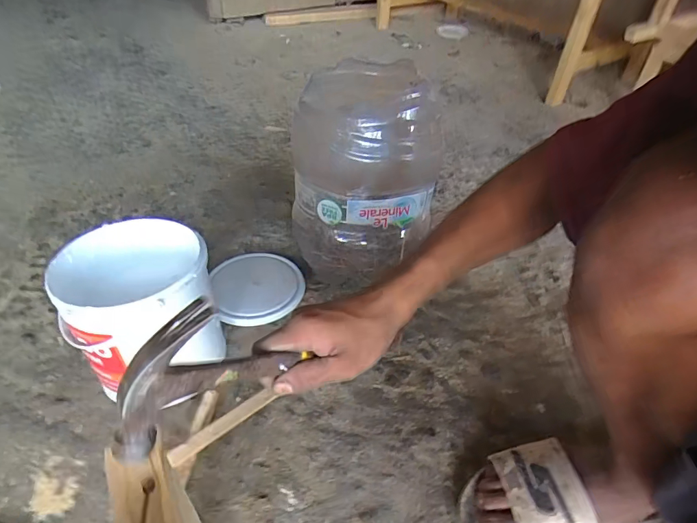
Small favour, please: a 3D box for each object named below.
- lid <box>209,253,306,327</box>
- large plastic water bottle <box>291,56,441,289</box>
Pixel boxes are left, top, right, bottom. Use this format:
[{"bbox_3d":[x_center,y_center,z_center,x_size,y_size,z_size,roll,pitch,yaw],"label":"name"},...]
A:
[{"bbox_3d":[-0.159,0.042,0.730,0.154,0.025,0.163,4,42,-3],"label":"lid"},{"bbox_3d":[0.025,-0.141,0.725,0.233,0.336,0.236,7,41,0],"label":"large plastic water bottle"}]

